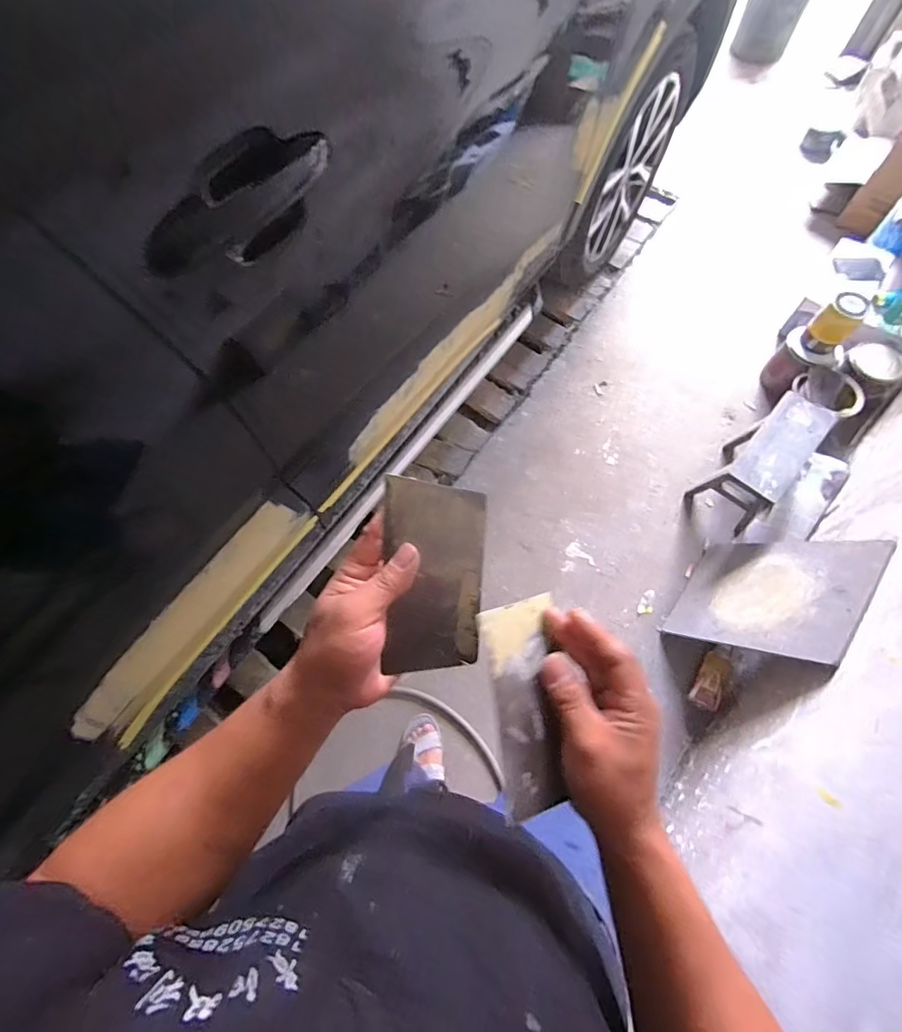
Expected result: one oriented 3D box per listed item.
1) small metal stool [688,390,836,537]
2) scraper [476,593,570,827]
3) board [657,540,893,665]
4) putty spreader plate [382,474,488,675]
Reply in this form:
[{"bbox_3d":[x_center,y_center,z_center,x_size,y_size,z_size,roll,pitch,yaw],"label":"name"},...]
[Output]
[{"bbox_3d":[0.876,-0.147,1.315,0.182,0.248,0.347,41,75,15],"label":"small metal stool"},{"bbox_3d":[0.053,0.123,0.311,0.061,0.008,0.131,3,72,-35],"label":"scraper"},{"bbox_3d":[0.737,0.180,1.108,0.015,0.430,0.301,42,75,-11],"label":"board"},{"bbox_3d":[-0.011,0.042,0.326,0.069,0.005,0.132,0,99,-16],"label":"putty spreader plate"}]

